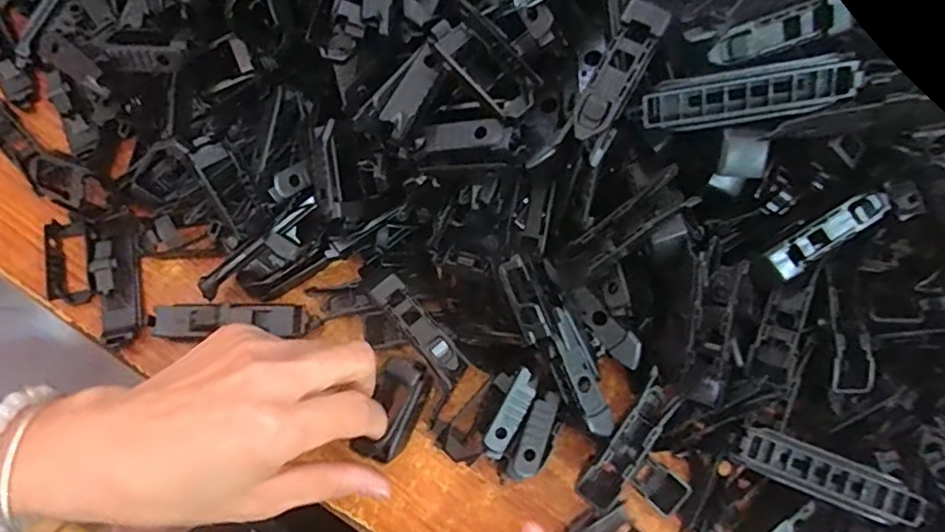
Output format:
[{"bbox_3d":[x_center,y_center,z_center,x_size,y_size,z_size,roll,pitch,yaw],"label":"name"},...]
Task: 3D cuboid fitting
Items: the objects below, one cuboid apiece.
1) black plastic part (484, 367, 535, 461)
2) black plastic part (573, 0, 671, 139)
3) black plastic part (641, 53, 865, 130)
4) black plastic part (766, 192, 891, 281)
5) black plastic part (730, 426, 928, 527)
[{"bbox_3d":[0.018,0.070,0.275,0.013,0.004,0.044,24,89,5],"label":"black plastic part"},{"bbox_3d":[0.054,-0.073,0.220,0.016,0.004,0.054,29,95,7],"label":"black plastic part"},{"bbox_3d":[0.104,-0.065,0.224,0.075,0.010,0.020,-7,116,11],"label":"black plastic part"},{"bbox_3d":[0.151,-0.014,0.249,0.051,0.008,0.014,-35,77,12],"label":"black plastic part"},{"bbox_3d":[0.155,0.092,0.258,0.074,0.013,0.020,23,75,5],"label":"black plastic part"}]

